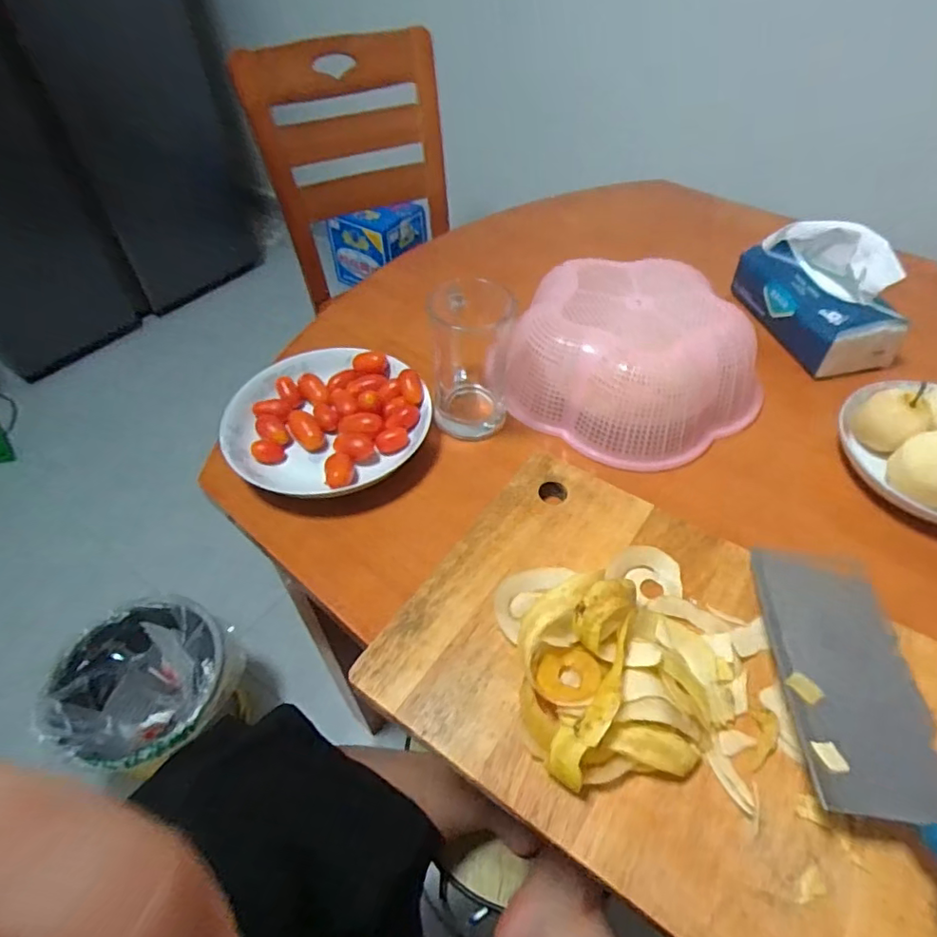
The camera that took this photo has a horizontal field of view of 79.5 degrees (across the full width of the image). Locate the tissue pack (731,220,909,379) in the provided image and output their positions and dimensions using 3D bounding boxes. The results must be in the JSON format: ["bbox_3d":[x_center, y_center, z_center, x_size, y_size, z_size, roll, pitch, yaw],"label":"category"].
[{"bbox_3d":[0.385,-0.199,0.613,0.092,0.107,0.177,-11,50,-10],"label":"tissue pack"}]

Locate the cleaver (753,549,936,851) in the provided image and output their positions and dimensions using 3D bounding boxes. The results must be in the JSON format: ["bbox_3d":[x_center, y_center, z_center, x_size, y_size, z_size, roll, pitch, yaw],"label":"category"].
[{"bbox_3d":[0.228,0.153,0.304,0.085,0.015,0.281,4,39,3],"label":"cleaver"}]

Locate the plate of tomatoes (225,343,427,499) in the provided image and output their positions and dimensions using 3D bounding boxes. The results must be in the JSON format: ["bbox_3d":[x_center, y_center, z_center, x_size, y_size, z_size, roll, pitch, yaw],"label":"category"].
[{"bbox_3d":[-0.140,-0.050,0.544,0.177,0.040,0.173,1,49,-1],"label":"plate of tomatoes"}]

